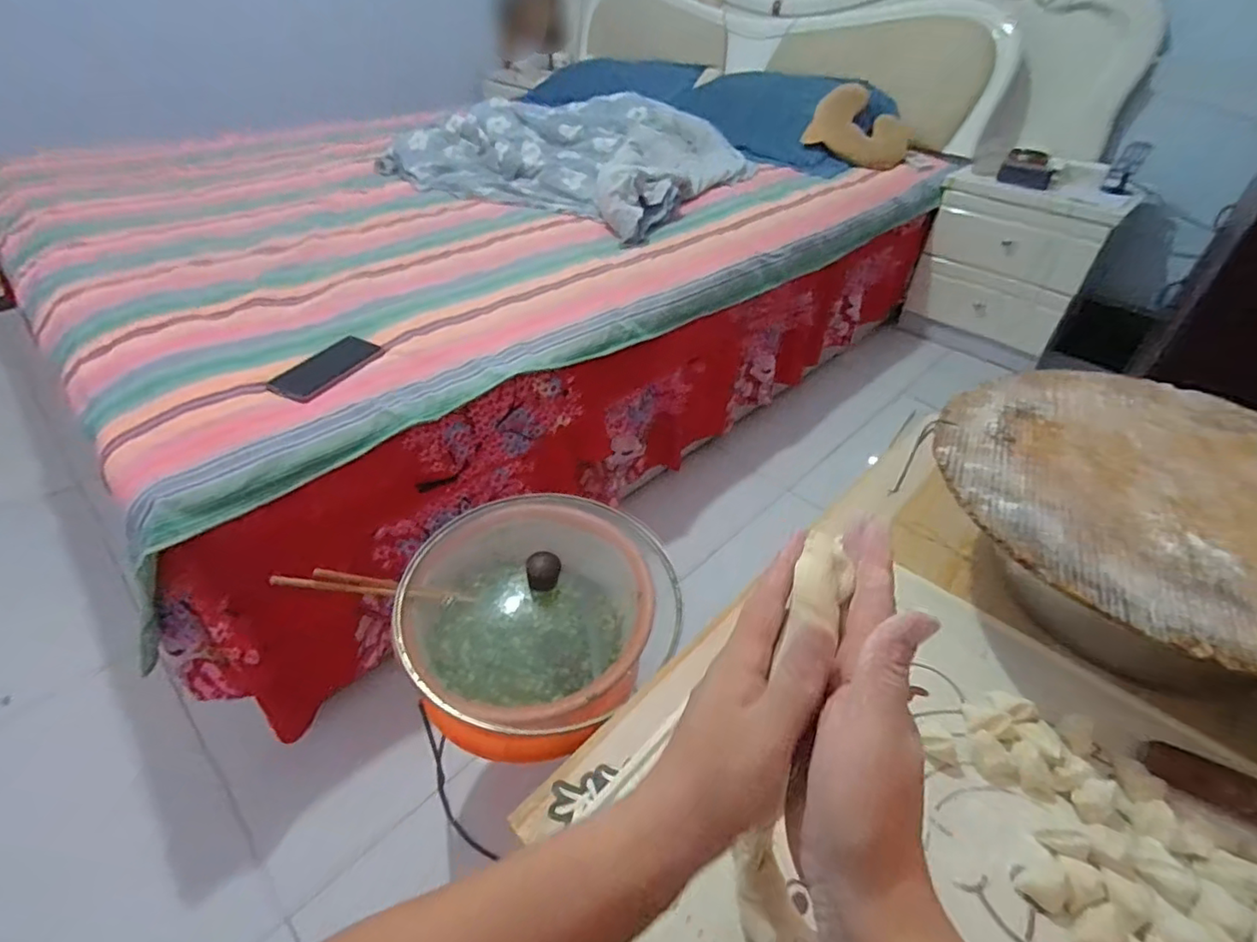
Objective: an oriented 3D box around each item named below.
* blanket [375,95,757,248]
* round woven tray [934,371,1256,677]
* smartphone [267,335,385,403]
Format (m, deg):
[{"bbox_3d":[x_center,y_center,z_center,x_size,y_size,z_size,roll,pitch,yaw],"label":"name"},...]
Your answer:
[{"bbox_3d":[-0.146,-0.922,1.650,0.884,0.129,0.786,24,48,24],"label":"blanket"},{"bbox_3d":[0.449,0.018,0.481,0.347,0.016,0.347,0,43,0],"label":"round woven tray"},{"bbox_3d":[-0.448,-0.154,0.887,0.071,0.015,0.160,20,46,20],"label":"smartphone"}]

